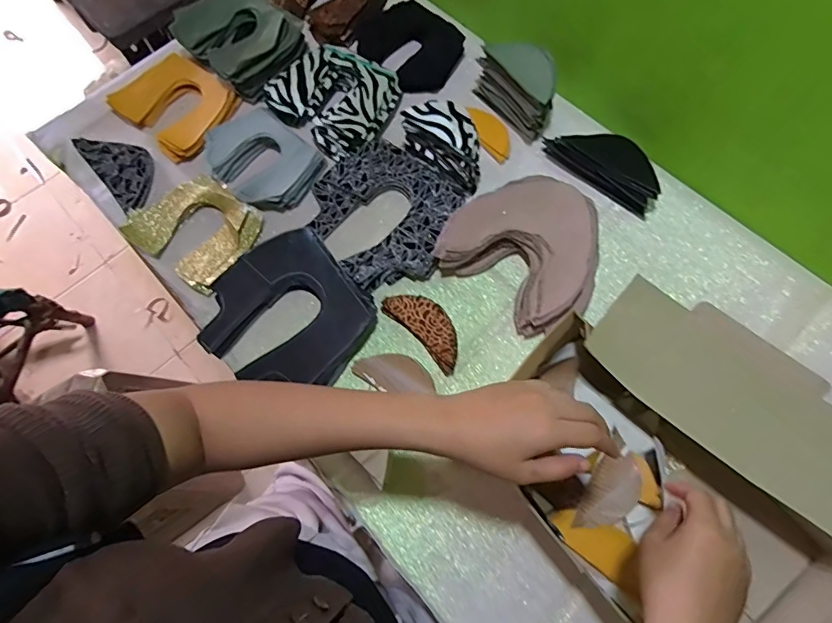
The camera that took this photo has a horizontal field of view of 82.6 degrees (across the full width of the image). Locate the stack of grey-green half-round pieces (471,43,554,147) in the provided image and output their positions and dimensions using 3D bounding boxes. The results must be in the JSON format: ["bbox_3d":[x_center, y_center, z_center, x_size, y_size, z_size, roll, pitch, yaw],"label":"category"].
[{"bbox_3d":[0.143,-0.315,0.658,0.057,0.092,0.127,-35,73,-11],"label":"stack of grey-green half-round pieces"}]

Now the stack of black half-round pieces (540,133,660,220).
[{"bbox_3d":[0.256,-0.202,0.639,0.164,0.043,0.070,36,75,13],"label":"stack of black half-round pieces"}]

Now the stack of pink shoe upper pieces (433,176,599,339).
[{"bbox_3d":[0.145,-0.081,0.600,0.185,0.047,0.181,39,76,14],"label":"stack of pink shoe upper pieces"}]

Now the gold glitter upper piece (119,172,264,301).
[{"bbox_3d":[-0.296,-0.114,0.640,0.158,0.016,0.132,37,75,13],"label":"gold glitter upper piece"}]

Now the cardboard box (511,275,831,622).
[{"bbox_3d":[0.286,0.136,0.487,0.333,0.114,0.344,-42,75,-13],"label":"cardboard box"}]

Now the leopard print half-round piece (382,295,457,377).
[{"bbox_3d":[0.016,0.020,0.585,0.051,0.026,0.117,-42,75,-13],"label":"leopard print half-round piece"}]

